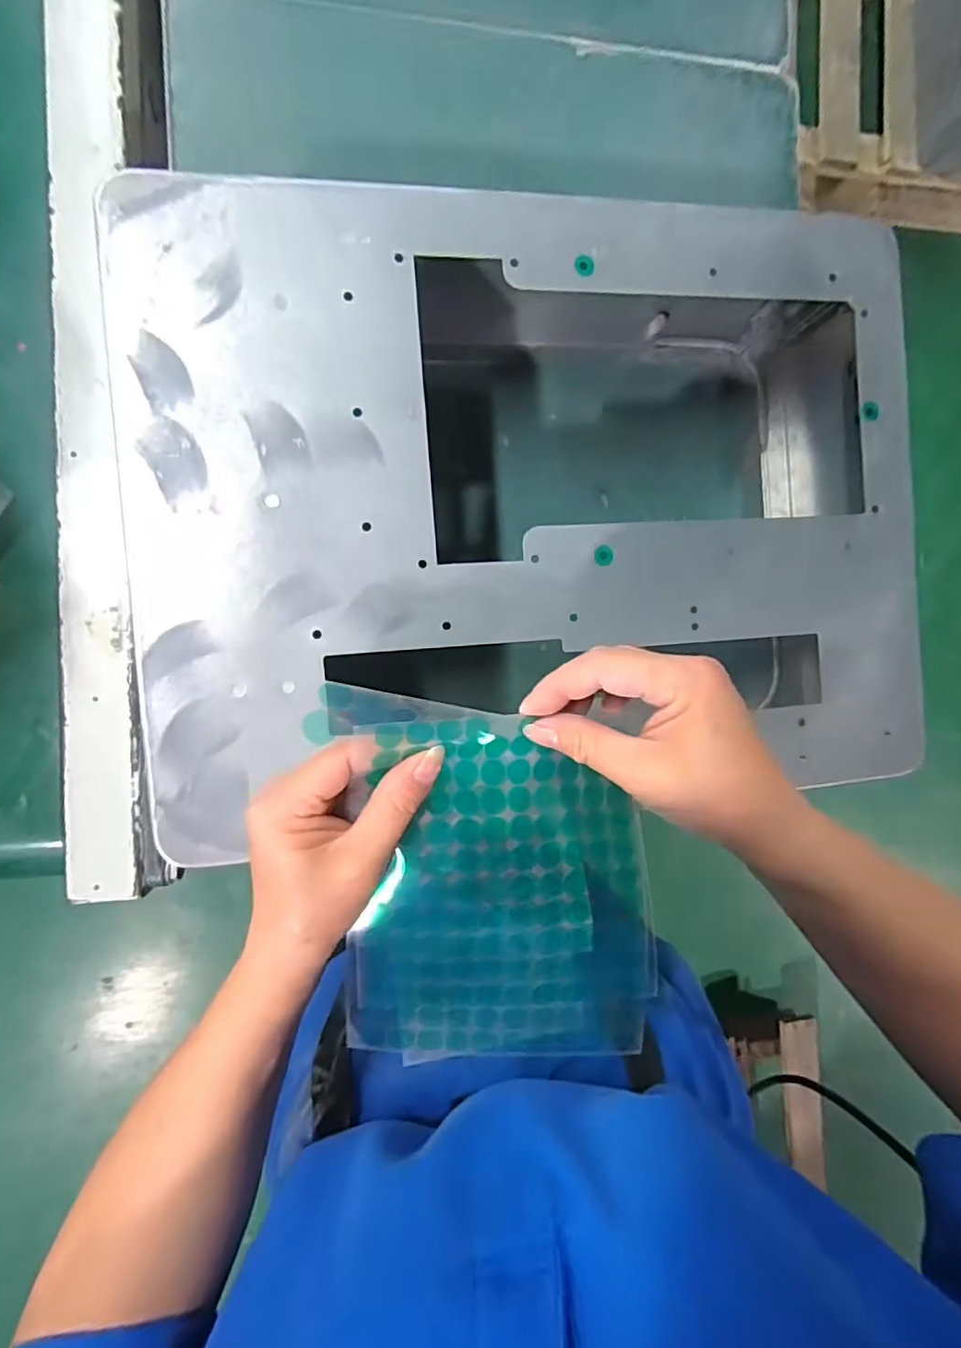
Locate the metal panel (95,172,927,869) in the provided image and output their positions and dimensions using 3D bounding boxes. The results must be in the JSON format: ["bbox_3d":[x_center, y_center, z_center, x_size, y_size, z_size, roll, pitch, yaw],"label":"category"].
[{"bbox_3d":[0.047,-0.093,0.333,0.446,0.013,0.333,-5,92,-9],"label":"metal panel"}]

